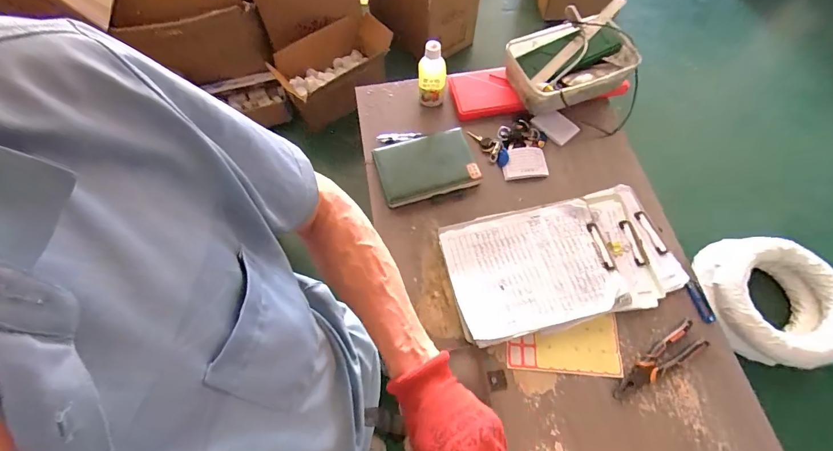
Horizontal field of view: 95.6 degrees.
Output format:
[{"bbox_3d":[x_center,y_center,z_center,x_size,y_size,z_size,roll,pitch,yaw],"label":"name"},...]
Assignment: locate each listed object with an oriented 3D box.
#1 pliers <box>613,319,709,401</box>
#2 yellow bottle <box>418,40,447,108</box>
[{"bbox_3d":[0.420,0.240,0.653,0.189,0.023,0.049,-33,70,-13],"label":"pliers"},{"bbox_3d":[0.034,-0.326,0.852,0.062,0.157,0.052,0,66,1],"label":"yellow bottle"}]

